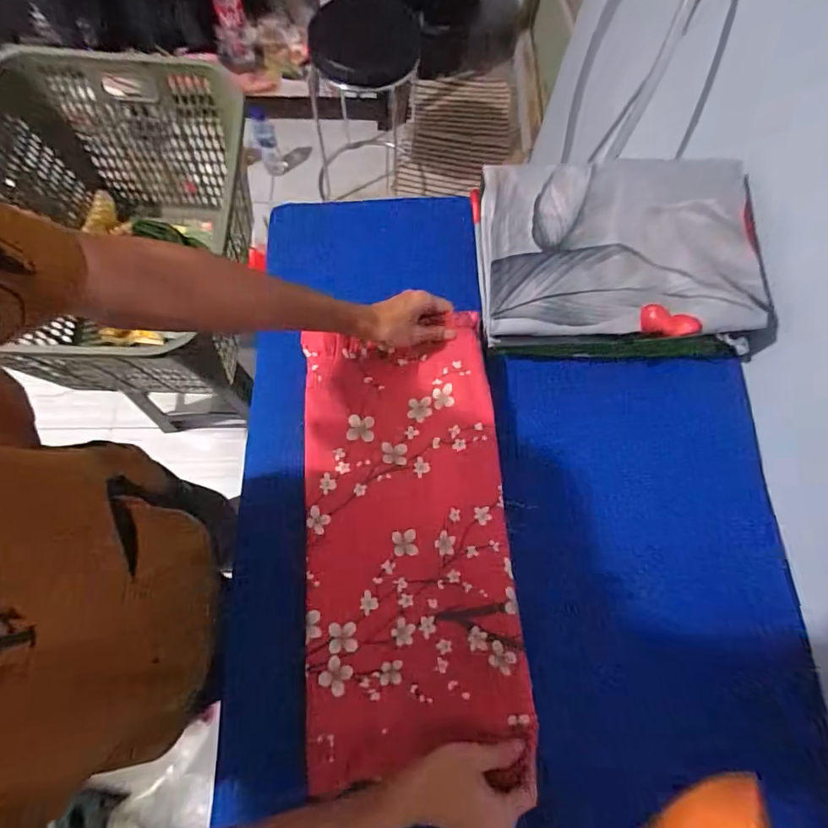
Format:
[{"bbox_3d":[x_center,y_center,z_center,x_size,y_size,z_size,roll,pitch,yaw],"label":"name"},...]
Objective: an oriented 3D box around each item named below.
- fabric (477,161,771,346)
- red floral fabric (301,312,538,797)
[{"bbox_3d":[0.248,-0.217,0.594,0.325,0.053,0.244,-1,73,-3],"label":"fabric"},{"bbox_3d":[-0.011,0.129,0.550,0.228,0.036,0.469,-6,71,3],"label":"red floral fabric"}]

